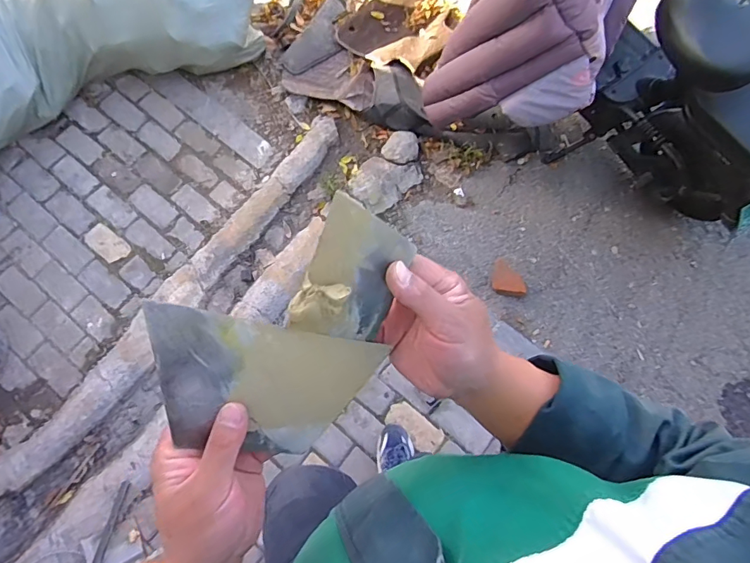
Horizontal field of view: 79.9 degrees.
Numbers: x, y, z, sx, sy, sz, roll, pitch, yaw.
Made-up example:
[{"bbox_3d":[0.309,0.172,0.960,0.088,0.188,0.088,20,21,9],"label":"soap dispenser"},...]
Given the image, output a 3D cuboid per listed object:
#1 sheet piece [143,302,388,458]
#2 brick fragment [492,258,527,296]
[{"bbox_3d":[-0.086,0.080,0.335,0.167,0.008,0.104,15,104,-26],"label":"sheet piece"},{"bbox_3d":[0.456,-0.014,1.510,0.118,0.051,0.121,0,74,-1],"label":"brick fragment"}]

